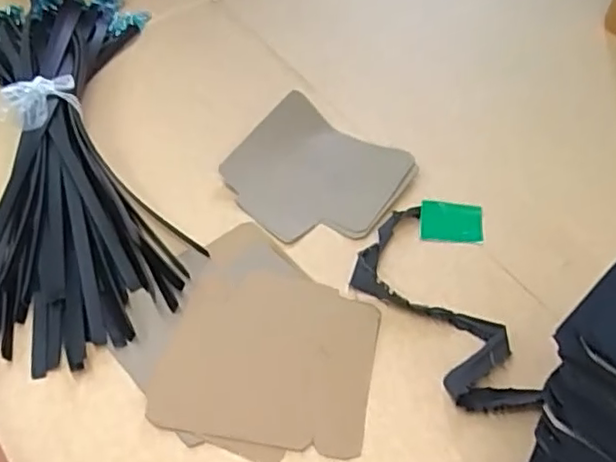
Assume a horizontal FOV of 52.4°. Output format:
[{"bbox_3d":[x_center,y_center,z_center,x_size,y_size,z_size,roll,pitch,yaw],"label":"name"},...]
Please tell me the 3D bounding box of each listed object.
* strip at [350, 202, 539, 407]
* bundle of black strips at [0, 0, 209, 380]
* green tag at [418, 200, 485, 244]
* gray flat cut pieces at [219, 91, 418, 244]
[{"bbox_3d":[0.106,0.069,0.548,0.091,0.009,0.215,-19,52,-13],"label":"strip"},{"bbox_3d":[-0.266,-0.112,0.681,0.215,0.066,0.552,-16,52,-11],"label":"bundle of black strips"},{"bbox_3d":[0.141,-0.009,0.613,0.061,0.006,0.043,7,67,1],"label":"green tag"},{"bbox_3d":[0.005,-0.056,0.652,0.176,0.010,0.150,28,66,19],"label":"gray flat cut pieces"}]

